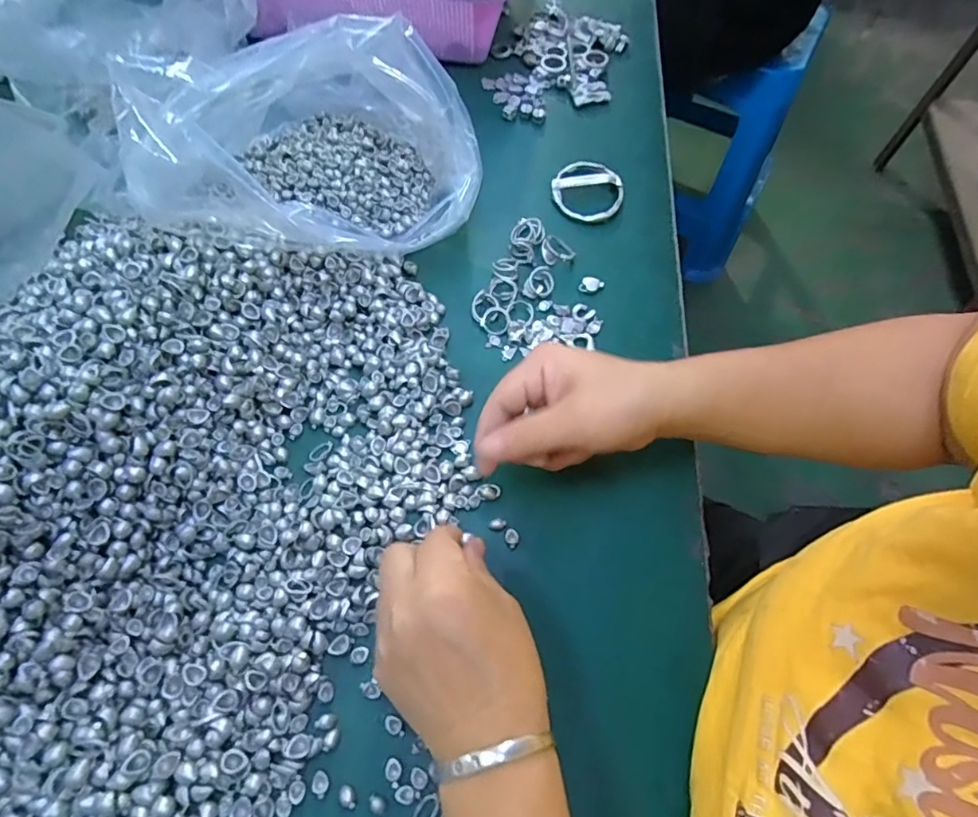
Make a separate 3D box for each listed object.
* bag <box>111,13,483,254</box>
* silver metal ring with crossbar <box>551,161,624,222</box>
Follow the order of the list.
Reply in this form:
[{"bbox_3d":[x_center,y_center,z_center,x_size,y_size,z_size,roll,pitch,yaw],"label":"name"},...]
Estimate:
[{"bbox_3d":[-0.125,-0.209,0.407,0.223,0.114,0.174,-6,65,-7],"label":"bag"},{"bbox_3d":[0.084,-0.185,0.467,0.055,0.012,0.065,-28,69,-16],"label":"silver metal ring with crossbar"}]

